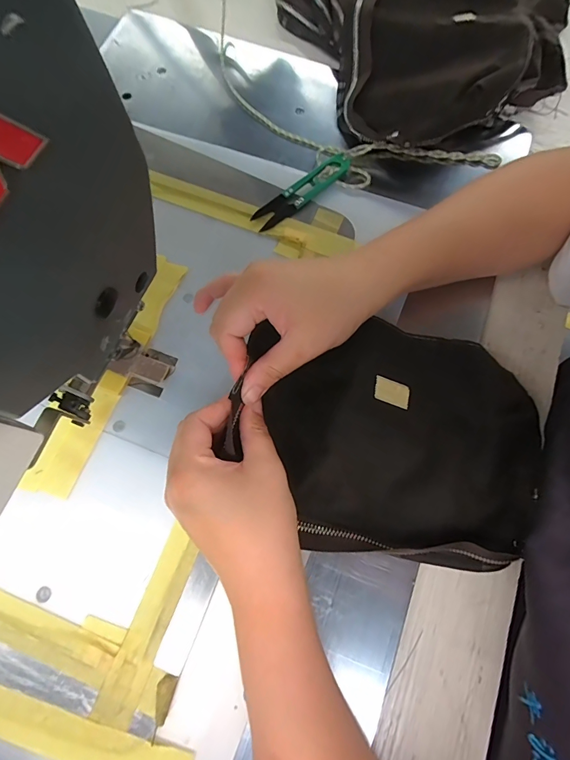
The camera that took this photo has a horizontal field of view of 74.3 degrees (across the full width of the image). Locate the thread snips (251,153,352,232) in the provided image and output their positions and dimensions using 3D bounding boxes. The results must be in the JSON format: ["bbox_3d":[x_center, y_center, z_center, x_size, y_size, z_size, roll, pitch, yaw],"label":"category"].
[{"bbox_3d":[0.015,-0.172,0.340,0.104,0.013,0.024,-40,75,-12],"label":"thread snips"}]

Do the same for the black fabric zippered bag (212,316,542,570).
[{"bbox_3d":[0.076,0.036,0.259,0.219,0.036,0.160,15,75,-1],"label":"black fabric zippered bag"}]

